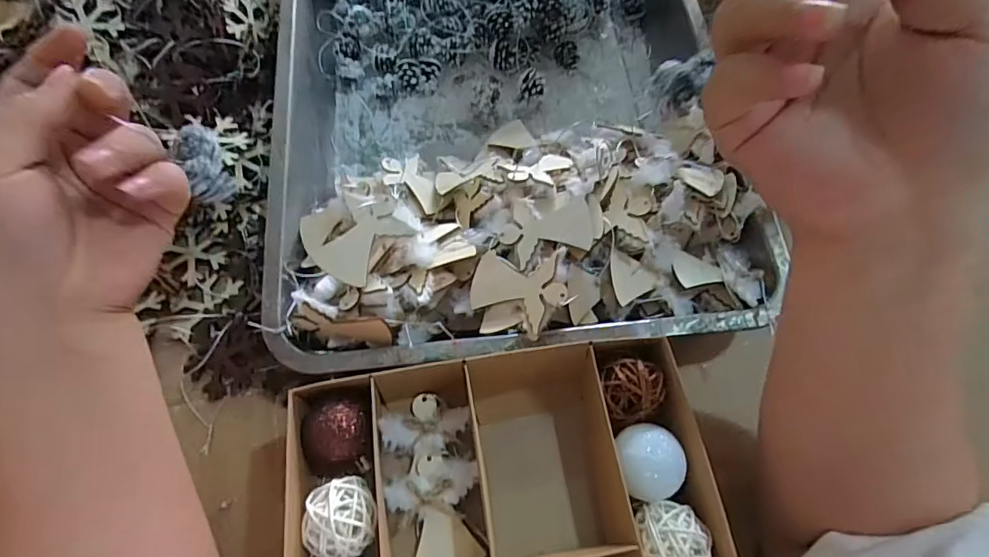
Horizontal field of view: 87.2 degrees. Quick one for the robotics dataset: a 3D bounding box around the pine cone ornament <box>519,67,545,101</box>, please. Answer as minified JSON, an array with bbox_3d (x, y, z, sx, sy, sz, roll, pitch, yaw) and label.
[{"bbox_3d":[0.032,-0.166,0.447,0.022,0.021,0.019,3,67,2],"label":"pine cone ornament"}]

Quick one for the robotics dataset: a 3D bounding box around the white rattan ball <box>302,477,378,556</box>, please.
[{"bbox_3d":[-0.076,0.123,0.266,0.034,0.034,0.038,12,68,6],"label":"white rattan ball"}]

